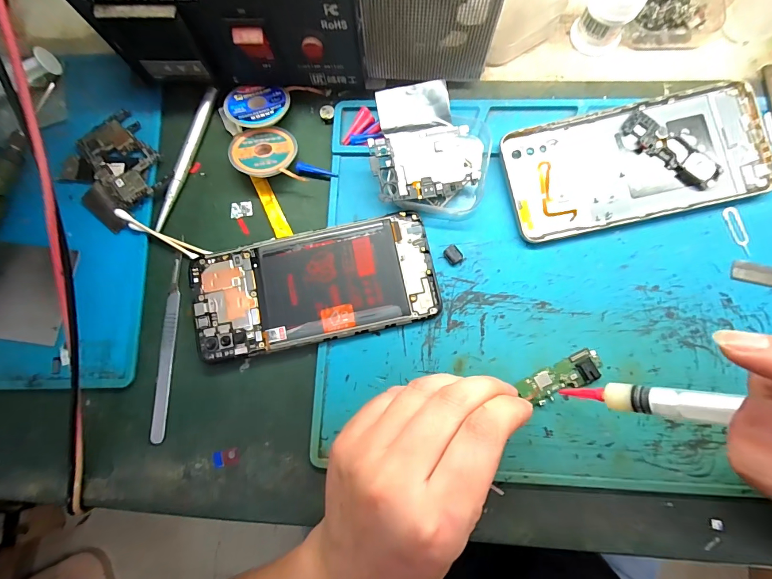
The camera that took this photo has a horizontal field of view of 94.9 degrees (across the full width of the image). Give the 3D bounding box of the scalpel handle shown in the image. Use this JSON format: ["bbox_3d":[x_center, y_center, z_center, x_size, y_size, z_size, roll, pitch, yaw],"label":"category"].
[{"bbox_3d":[-0.146,0.037,0.235,0.010,0.004,0.123,1,81,4],"label":"scalpel handle"}]

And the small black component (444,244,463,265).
[{"bbox_3d":[0.044,-0.023,0.233,0.010,0.004,0.012,-32,81,-1],"label":"small black component"}]

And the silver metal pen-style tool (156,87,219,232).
[{"bbox_3d":[-0.143,-0.095,0.253,0.008,0.006,0.110,17,83,6],"label":"silver metal pen-style tool"}]

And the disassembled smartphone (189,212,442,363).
[{"bbox_3d":[-0.047,-0.001,0.232,0.155,0.010,0.070,-12,81,2],"label":"disassembled smartphone"}]

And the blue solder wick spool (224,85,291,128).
[{"bbox_3d":[-0.091,-0.128,0.251,0.043,0.008,0.037,5,69,1],"label":"blue solder wick spool"}]

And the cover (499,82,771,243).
[{"bbox_3d":[0.161,-0.082,0.230,0.159,0.011,0.074,-11,81,2],"label":"cover"}]

